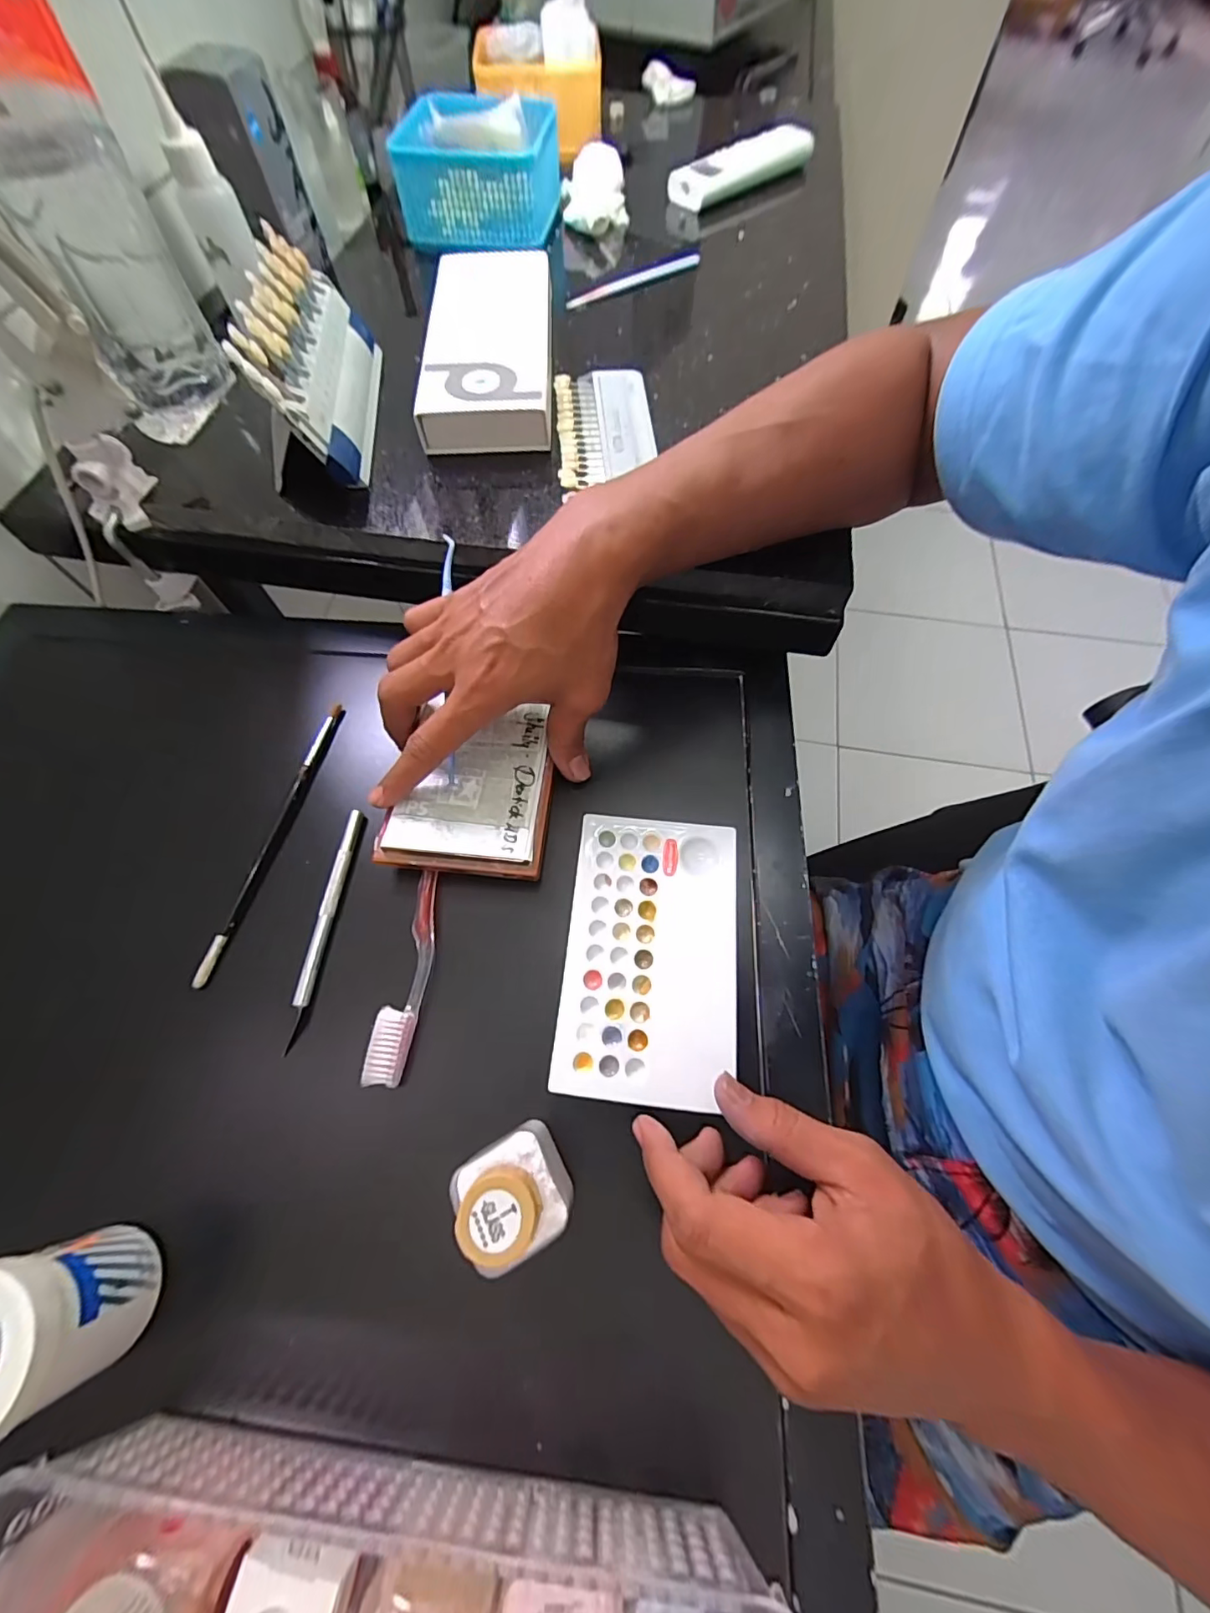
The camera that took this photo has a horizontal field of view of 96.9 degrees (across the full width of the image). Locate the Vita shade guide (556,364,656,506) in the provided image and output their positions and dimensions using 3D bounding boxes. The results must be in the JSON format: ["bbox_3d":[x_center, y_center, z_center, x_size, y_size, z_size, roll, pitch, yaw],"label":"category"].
[{"bbox_3d":[0.000,-0.271,0.381,0.066,0.010,0.120,-3,65,-1],"label":"Vita shade guide"}]

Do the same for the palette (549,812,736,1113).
[{"bbox_3d":[0.026,0.079,0.300,0.093,0.006,0.151,5,65,2],"label":"palette"}]

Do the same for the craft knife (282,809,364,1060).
[{"bbox_3d":[-0.162,0.065,0.312,0.008,0.008,0.135,4,65,2],"label":"craft knife"}]

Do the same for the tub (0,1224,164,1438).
[{"bbox_3d":[-0.223,0.204,0.209,0.050,0.063,0.053,0,65,0],"label":"tub"}]

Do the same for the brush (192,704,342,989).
[{"bbox_3d":[-0.206,0.015,0.335,0.008,0.009,0.187,11,65,5],"label":"brush"}]

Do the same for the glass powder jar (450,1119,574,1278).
[{"bbox_3d":[-0.037,0.164,0.227,0.039,0.061,0.041,-27,68,-12],"label":"glass powder jar"}]

